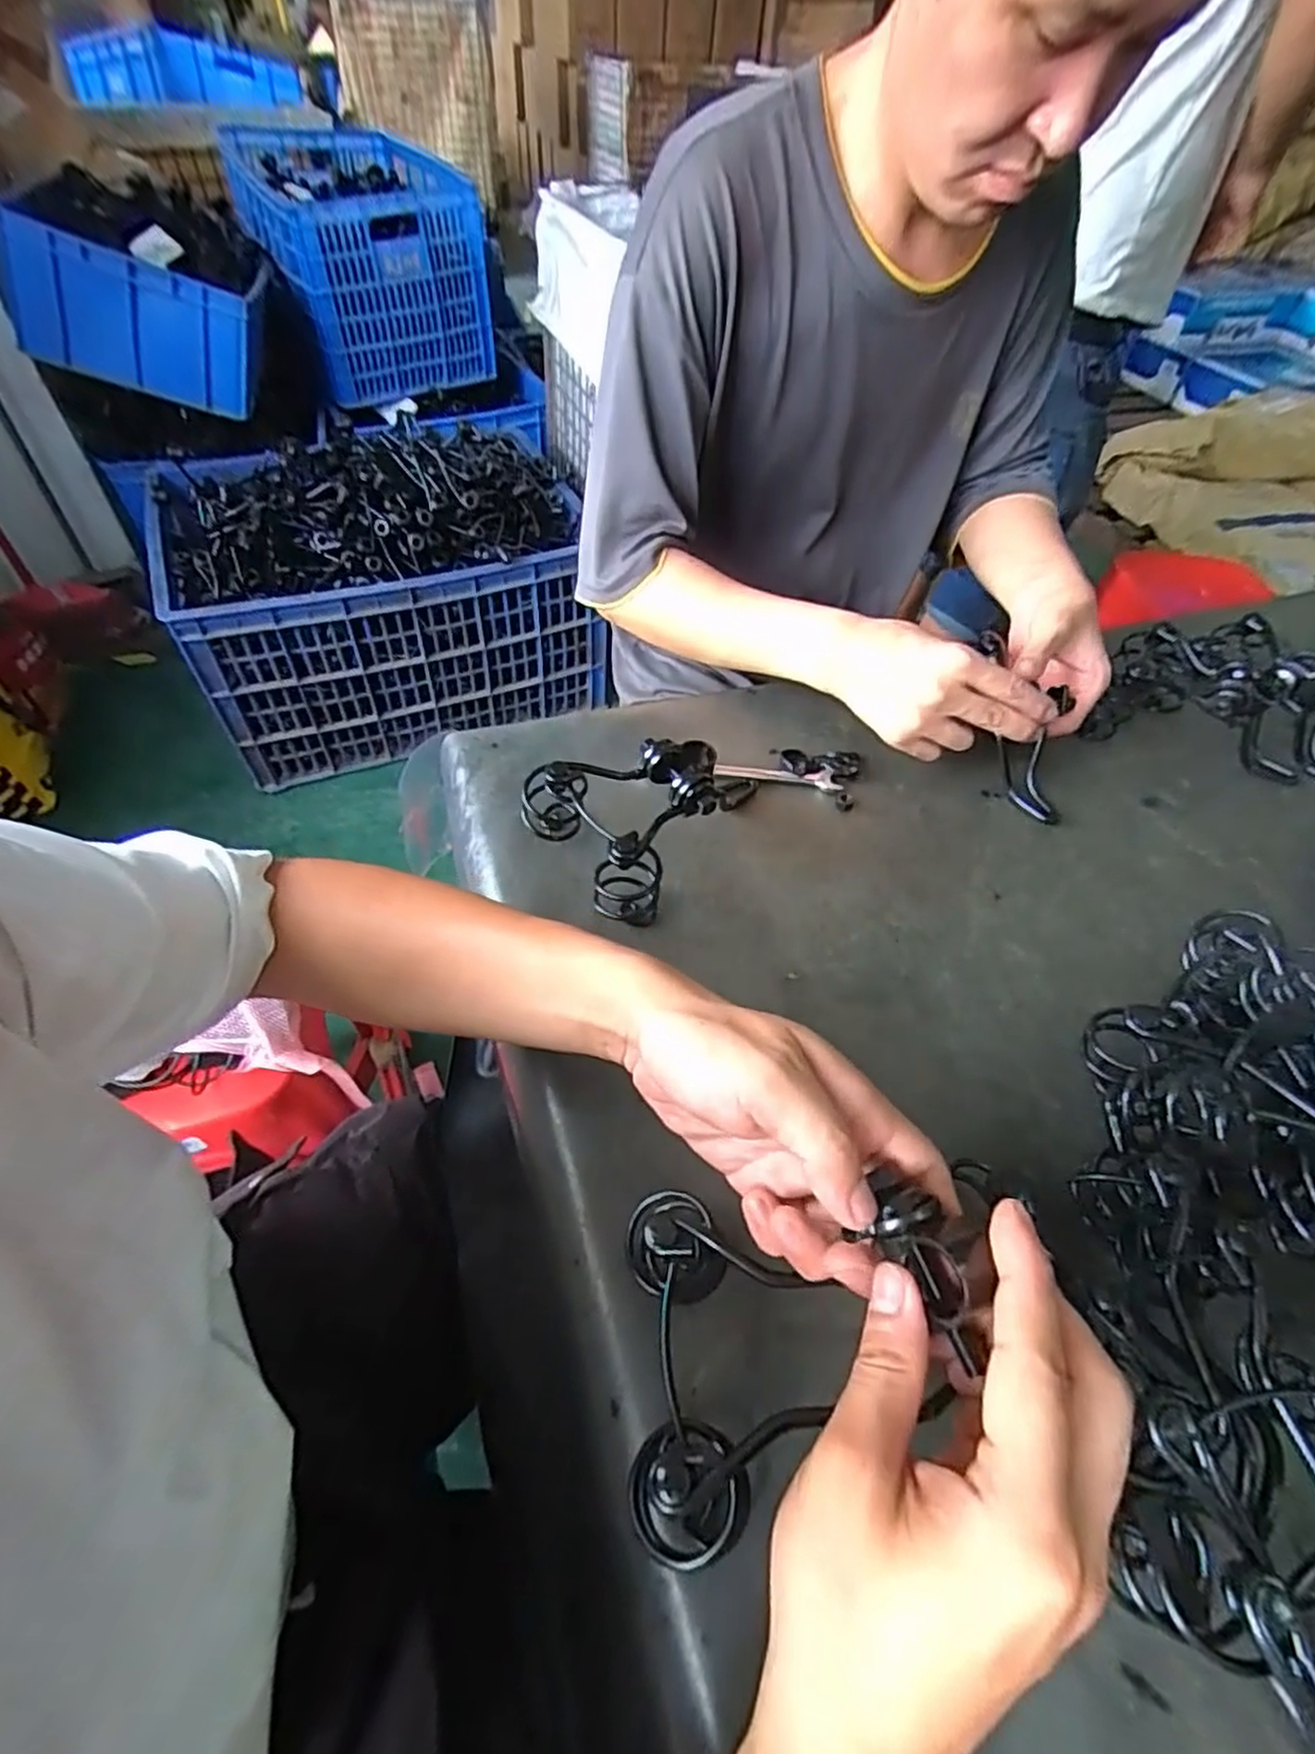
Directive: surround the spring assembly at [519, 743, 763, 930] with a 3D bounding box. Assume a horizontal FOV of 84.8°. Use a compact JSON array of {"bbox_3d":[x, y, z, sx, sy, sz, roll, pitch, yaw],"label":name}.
[{"bbox_3d":[-0.016,-0.046,0.508,0.122,0.072,0.122,2,52,-2],"label":"spring assembly"}]

